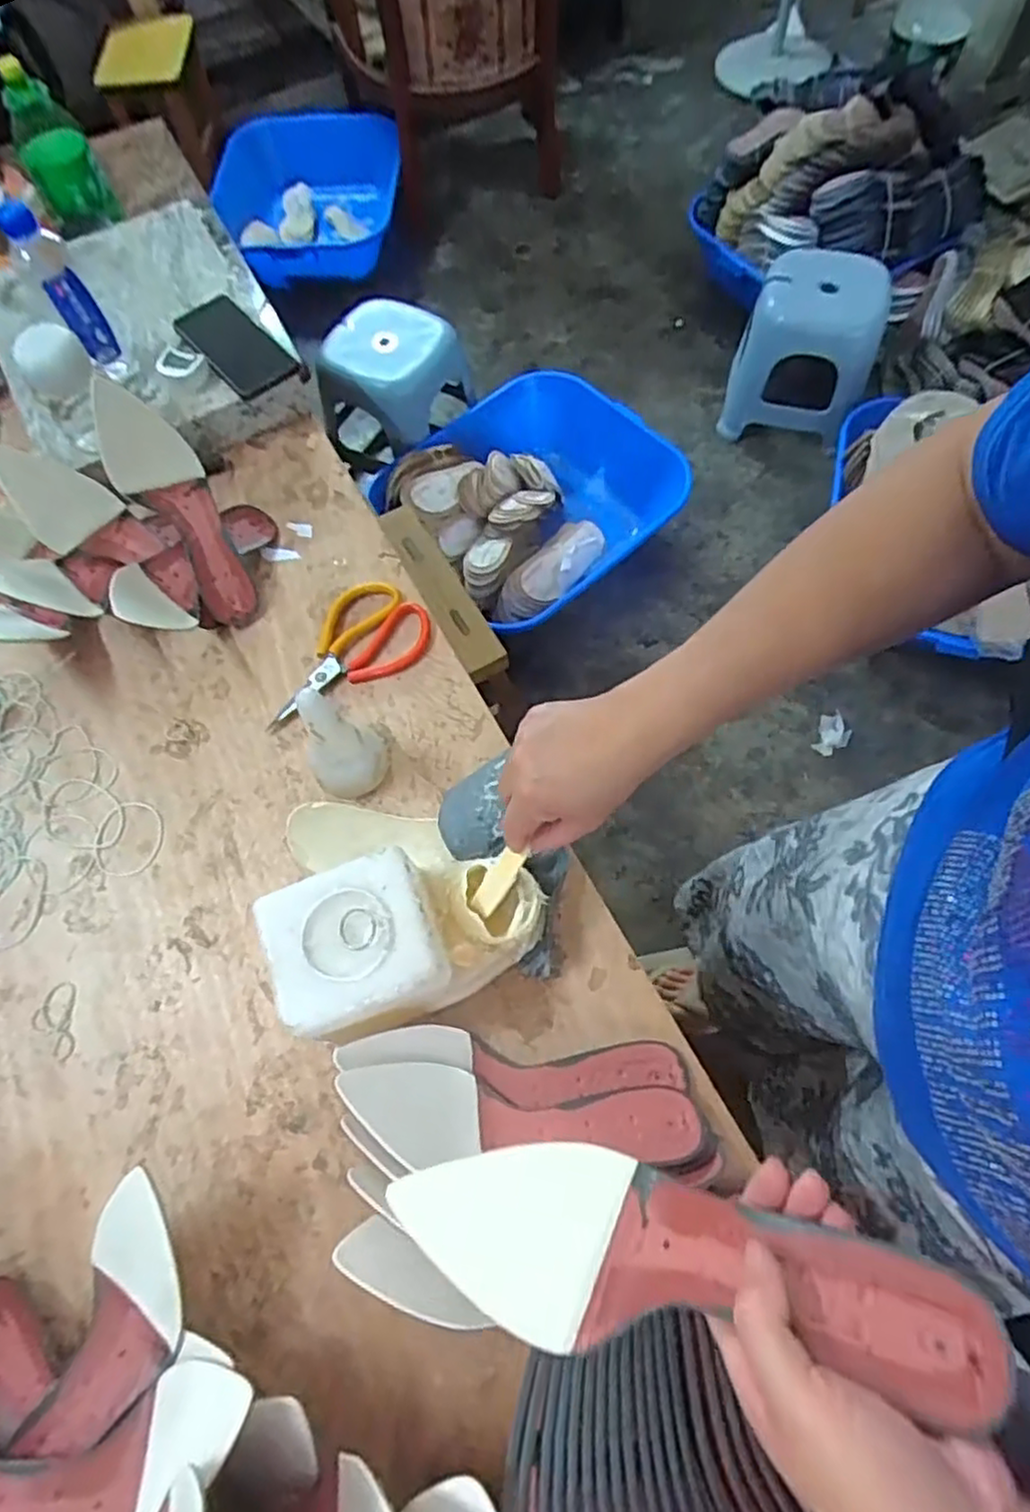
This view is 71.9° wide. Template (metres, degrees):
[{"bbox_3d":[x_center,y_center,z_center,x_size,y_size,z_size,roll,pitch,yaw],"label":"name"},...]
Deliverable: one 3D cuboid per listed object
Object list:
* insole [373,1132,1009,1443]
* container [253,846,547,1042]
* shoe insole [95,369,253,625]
[{"bbox_3d":[0.071,0.234,0.327,0.251,0.063,0.075,-3,65,25],"label":"insole"},{"bbox_3d":[-0.074,0.136,0.548,0.191,0.124,0.105,-22,67,-6],"label":"container"},{"bbox_3d":[-0.331,-0.242,0.705,0.079,0.068,0.232,-31,109,-10],"label":"shoe insole"}]

